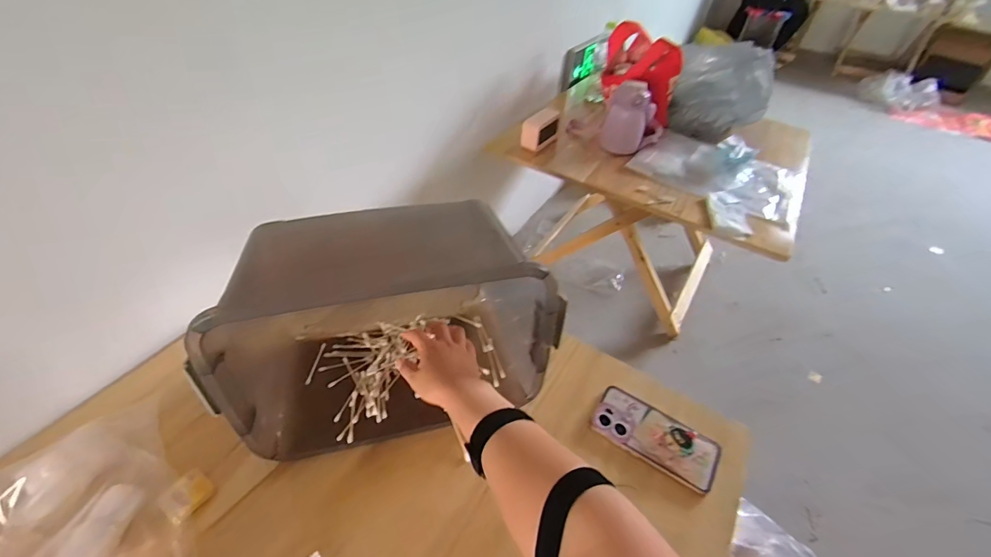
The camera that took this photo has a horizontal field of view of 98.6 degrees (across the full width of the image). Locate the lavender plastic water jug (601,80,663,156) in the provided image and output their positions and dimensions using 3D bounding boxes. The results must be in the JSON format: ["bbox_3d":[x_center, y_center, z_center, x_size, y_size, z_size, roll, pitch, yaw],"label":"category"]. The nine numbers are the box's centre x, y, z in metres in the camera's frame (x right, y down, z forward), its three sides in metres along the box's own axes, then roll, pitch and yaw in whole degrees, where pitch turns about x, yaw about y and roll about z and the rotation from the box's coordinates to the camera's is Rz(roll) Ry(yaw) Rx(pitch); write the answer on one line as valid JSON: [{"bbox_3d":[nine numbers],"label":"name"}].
[{"bbox_3d":[0.374,-0.432,1.160,0.153,0.185,0.104,21,46,16],"label":"lavender plastic water jug"}]

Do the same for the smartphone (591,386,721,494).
[{"bbox_3d":[0.214,0.208,0.569,0.159,0.016,0.080,28,48,22],"label":"smartphone"}]

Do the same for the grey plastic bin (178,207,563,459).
[{"bbox_3d":[-0.129,0.052,0.558,0.399,0.233,0.223,-8,45,-13],"label":"grey plastic bin"}]

